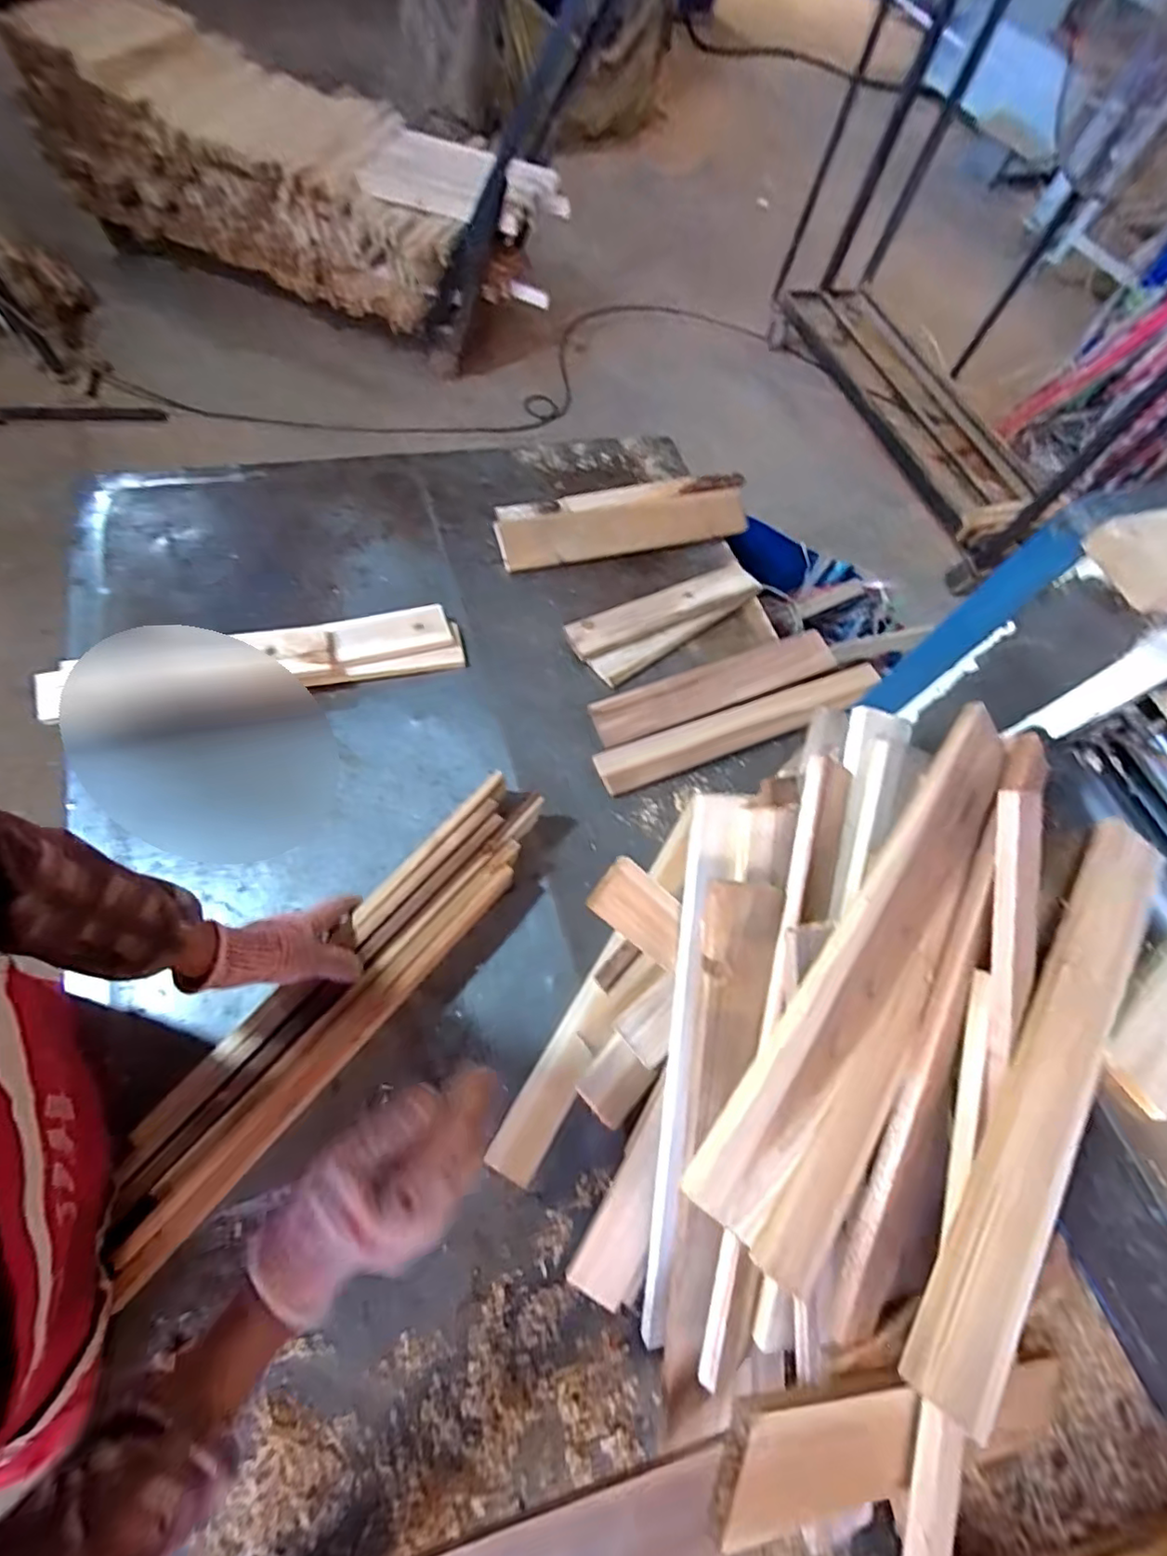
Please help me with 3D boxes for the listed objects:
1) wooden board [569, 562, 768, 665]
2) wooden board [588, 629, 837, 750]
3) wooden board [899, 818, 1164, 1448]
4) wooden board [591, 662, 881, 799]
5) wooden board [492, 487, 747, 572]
[{"bbox_3d":[0.131,-0.271,0.942,0.339,0.017,0.072,-23,72,-19],"label":"wooden board"},{"bbox_3d":[0.203,-0.141,0.905,0.407,0.025,0.075,-19,70,-18],"label":"wooden board"},{"bbox_3d":[0.373,0.226,0.475,0.064,0.029,0.495,39,65,9],"label":"wooden board"},{"bbox_3d":[0.243,-0.080,0.886,0.477,0.023,0.064,-18,70,-17],"label":"wooden board"},{"bbox_3d":[0.070,-0.427,1.006,0.433,0.027,0.092,-14,67,-10],"label":"wooden board"}]

